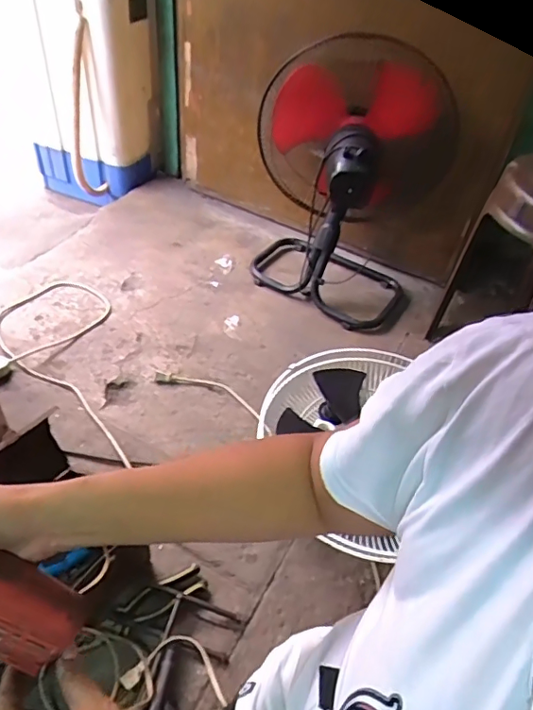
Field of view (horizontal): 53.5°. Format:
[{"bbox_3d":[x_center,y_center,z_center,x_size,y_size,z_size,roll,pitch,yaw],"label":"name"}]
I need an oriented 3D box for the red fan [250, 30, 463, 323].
[{"bbox_3d":[0.185,-0.413,1.272,0.412,0.610,0.376,5,44,-3],"label":"red fan"}]

